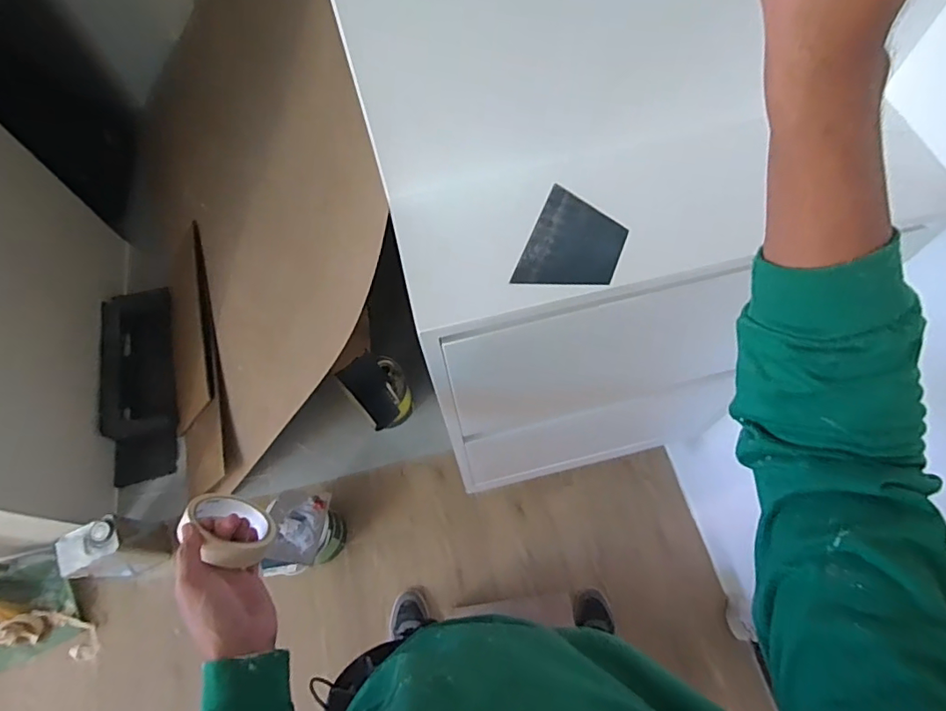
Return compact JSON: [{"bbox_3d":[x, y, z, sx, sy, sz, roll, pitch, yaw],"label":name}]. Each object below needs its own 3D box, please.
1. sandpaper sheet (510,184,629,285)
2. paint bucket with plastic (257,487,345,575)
[{"bbox_3d":[0.114,-0.123,0.592,0.098,0.010,0.130,19,68,12],"label":"sandpaper sheet"},{"bbox_3d":[-0.427,0.487,1.431,0.209,0.252,0.198,-4,66,2],"label":"paint bucket with plastic"}]

